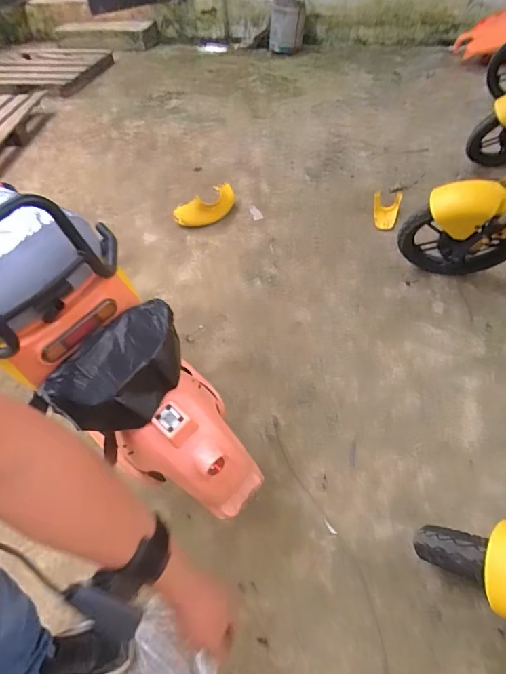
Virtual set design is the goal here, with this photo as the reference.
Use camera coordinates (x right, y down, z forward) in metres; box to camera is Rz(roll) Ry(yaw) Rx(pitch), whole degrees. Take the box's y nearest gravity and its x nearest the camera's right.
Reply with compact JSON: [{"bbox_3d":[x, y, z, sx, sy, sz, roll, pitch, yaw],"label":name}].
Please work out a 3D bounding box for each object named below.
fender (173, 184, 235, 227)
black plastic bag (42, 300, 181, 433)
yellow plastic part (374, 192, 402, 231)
[{"bbox_3d":[-0.214,-0.584,1.806,0.295,0.124,0.075,-16,51,-8],"label":"fender"},{"bbox_3d":[-0.228,0.064,0.722,0.121,0.132,0.244,32,60,27],"label":"black plastic bag"},{"bbox_3d":[0.578,-0.557,1.730,0.112,0.077,0.180,10,52,13],"label":"yellow plastic part"}]

